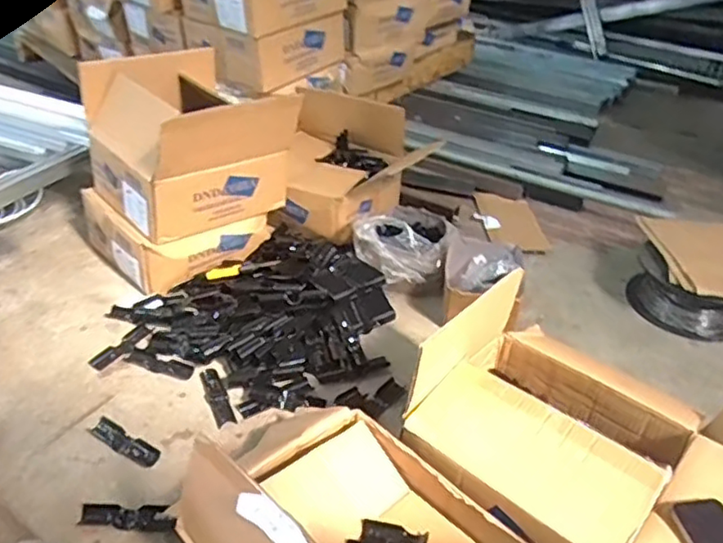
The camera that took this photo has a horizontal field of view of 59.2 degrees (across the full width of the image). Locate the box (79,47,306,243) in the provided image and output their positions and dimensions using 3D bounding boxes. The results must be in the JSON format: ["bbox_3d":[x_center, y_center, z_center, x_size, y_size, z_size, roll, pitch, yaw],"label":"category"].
[{"bbox_3d":[-0.361,-0.263,1.317,0.339,0.274,0.320,31,42,33],"label":"box"}]

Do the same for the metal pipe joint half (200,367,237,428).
[{"bbox_3d":[-0.246,0.211,1.082,0.034,0.022,0.119,-12,37,-23],"label":"metal pipe joint half"}]

